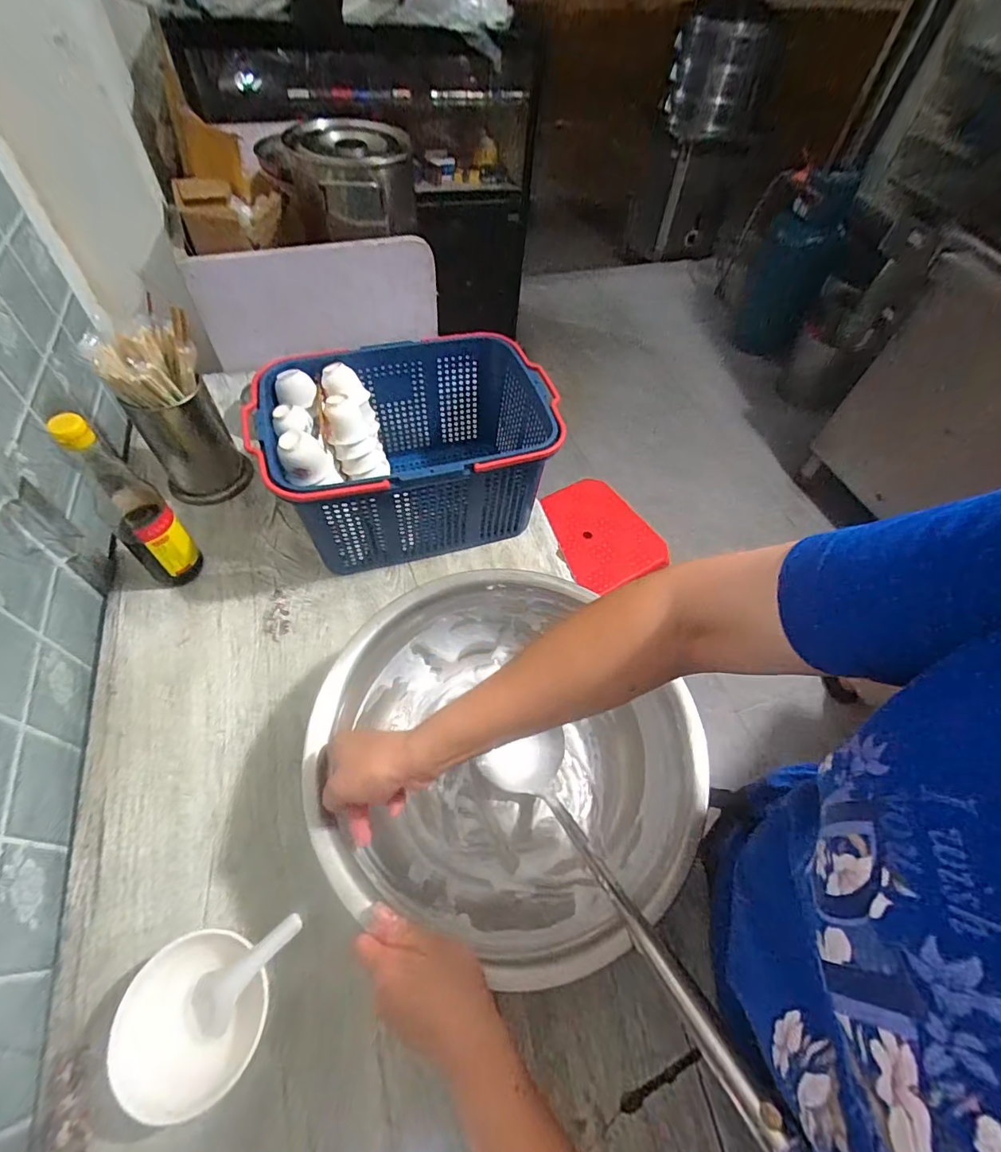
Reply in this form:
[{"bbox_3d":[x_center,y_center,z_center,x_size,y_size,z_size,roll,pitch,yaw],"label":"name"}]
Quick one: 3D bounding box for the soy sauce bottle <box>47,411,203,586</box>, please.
[{"bbox_3d":[-0.415,-0.074,0.559,0.062,0.239,0.063,39,62,19],"label":"soy sauce bottle"}]

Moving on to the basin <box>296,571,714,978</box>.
[{"bbox_3d":[-0.007,0.182,0.496,0.321,0.117,0.349,2,56,-3],"label":"basin"}]

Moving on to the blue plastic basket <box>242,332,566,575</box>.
[{"bbox_3d":[-0.119,-0.159,0.669,0.347,0.188,0.245,-13,58,-13],"label":"blue plastic basket"}]

